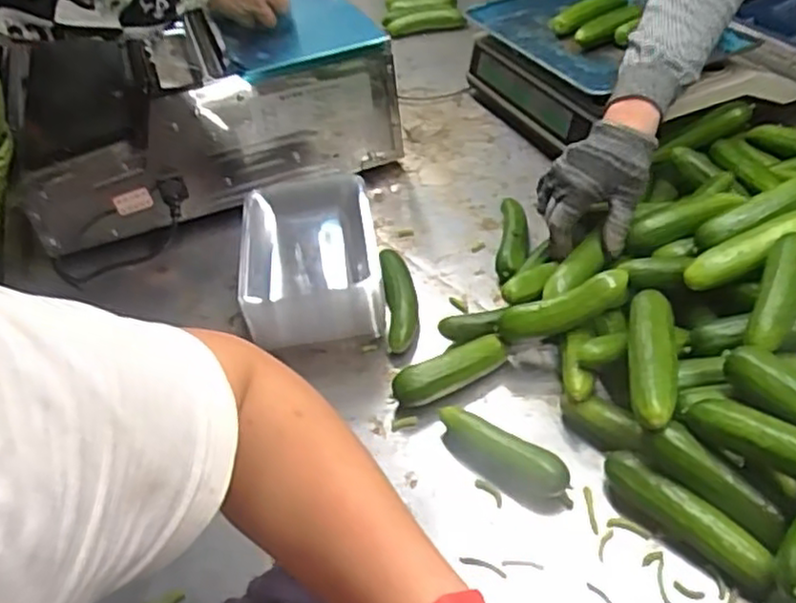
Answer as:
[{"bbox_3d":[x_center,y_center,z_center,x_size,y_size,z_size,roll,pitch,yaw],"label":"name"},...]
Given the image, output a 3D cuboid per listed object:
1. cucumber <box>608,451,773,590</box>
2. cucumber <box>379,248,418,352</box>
[{"bbox_3d":[0.205,0.156,0.505,0.027,0.038,0.124,-34,47,-29],"label":"cucumber"},{"bbox_3d":[0.003,-0.002,0.713,0.032,0.035,0.124,-7,40,0],"label":"cucumber"}]

